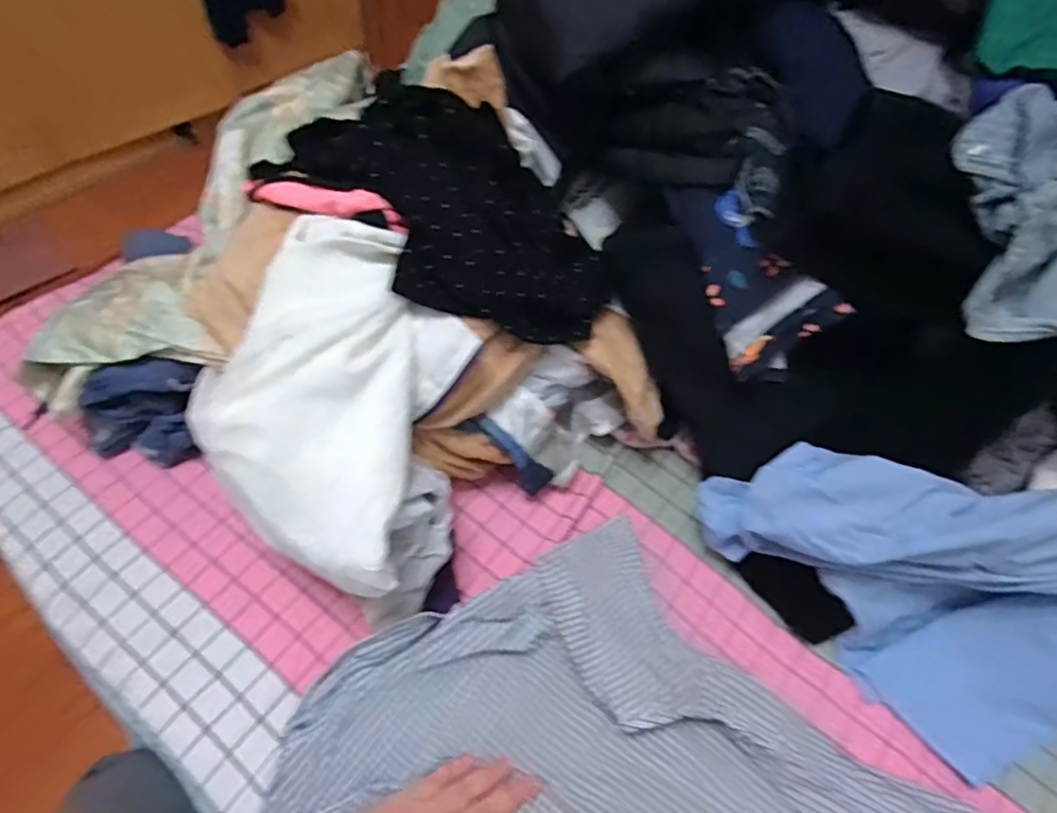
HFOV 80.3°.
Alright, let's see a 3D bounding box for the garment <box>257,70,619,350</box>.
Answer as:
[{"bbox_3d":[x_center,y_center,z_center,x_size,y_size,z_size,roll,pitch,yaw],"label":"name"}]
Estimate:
[{"bbox_3d":[-0.092,-0.182,0.582,0.341,0.144,0.176,23,56,13],"label":"garment"}]

